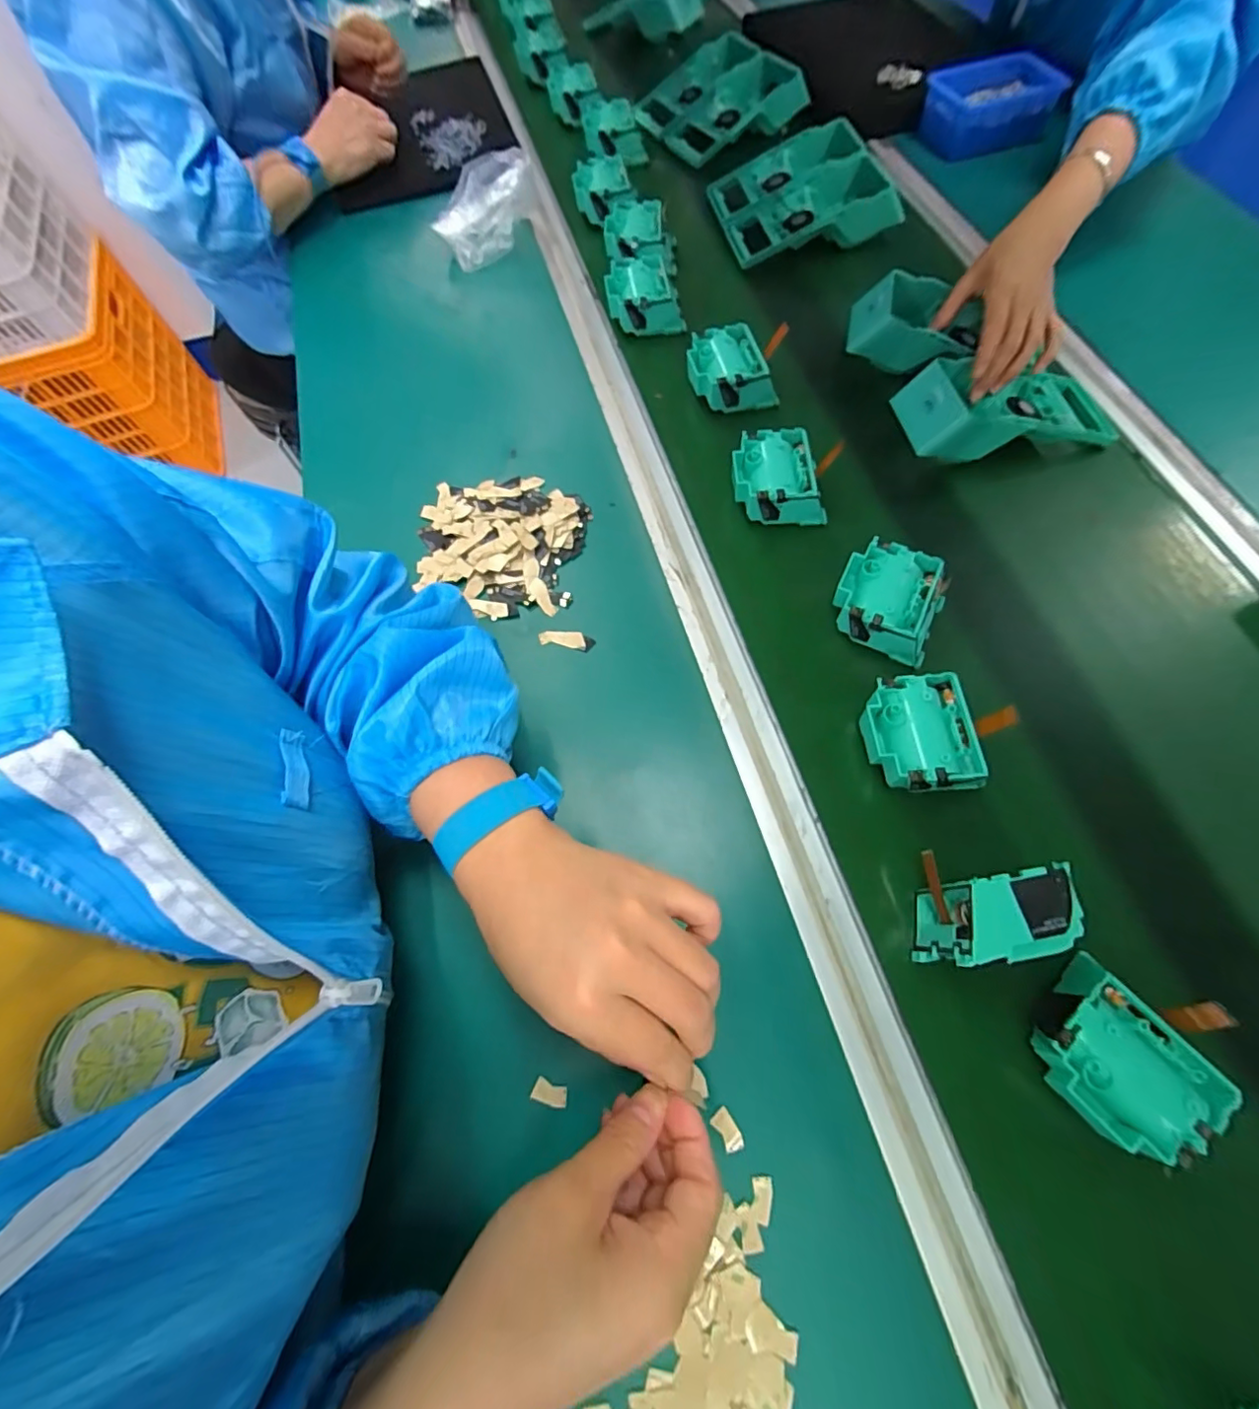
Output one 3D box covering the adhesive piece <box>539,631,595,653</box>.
[{"bbox_3d":[-0.051,-0.052,0.444,0.044,0.004,0.014,10,66,6],"label":"adhesive piece"}]

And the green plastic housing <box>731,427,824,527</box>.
[{"bbox_3d":[0.127,-0.194,0.480,0.072,0.039,0.072,-5,66,0],"label":"green plastic housing"}]

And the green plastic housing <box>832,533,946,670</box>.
[{"bbox_3d":[0.198,-0.078,0.426,0.076,0.042,0.073,24,69,12],"label":"green plastic housing"}]

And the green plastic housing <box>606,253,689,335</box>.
[{"bbox_3d":[0.013,-0.434,0.588,0.075,0.036,0.082,-10,66,-2],"label":"green plastic housing"}]

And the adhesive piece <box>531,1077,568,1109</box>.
[{"bbox_3d":[-0.047,0.228,0.323,0.021,0.004,0.012,14,67,8],"label":"adhesive piece"}]

